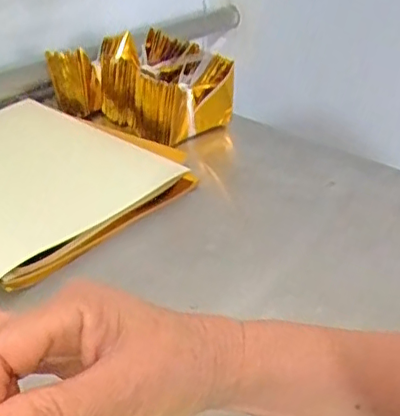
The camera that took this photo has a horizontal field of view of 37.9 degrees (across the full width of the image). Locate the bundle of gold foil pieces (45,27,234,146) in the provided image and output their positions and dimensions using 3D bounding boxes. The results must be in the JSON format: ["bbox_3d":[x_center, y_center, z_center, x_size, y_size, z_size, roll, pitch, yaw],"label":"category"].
[{"bbox_3d":[-0.067,-0.141,0.667,0.200,0.081,0.105,25,39,31],"label":"bundle of gold foil pieces"}]

